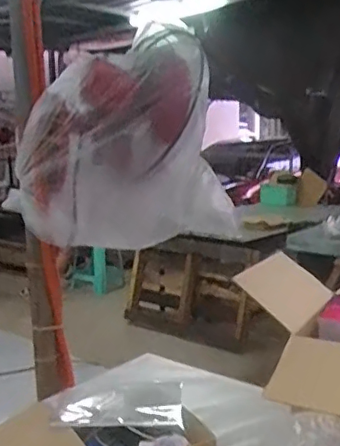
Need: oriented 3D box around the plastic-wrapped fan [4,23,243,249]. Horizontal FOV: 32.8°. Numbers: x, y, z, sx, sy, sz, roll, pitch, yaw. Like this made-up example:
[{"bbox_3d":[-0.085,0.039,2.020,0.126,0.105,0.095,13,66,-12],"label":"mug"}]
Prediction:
[{"bbox_3d":[-0.143,-0.222,1.533,0.542,0.514,0.345,-5,10,-19],"label":"plastic-wrapped fan"}]

